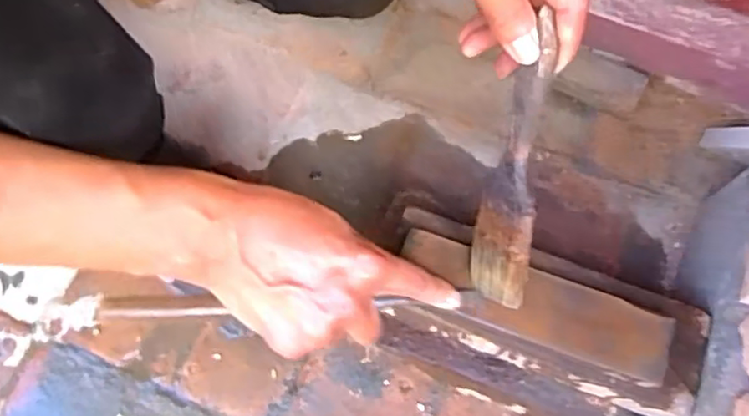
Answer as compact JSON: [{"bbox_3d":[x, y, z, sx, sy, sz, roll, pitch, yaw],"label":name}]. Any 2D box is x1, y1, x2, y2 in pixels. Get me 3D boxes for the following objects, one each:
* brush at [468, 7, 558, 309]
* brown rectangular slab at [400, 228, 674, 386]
[{"bbox_3d":[0.091,-0.019,0.404,0.011,0.188,0.046,-12,35,-30],"label":"brush"},{"bbox_3d":[0.111,0.065,0.450,0.191,0.019,0.052,21,71,9],"label":"brown rectangular slab"}]

